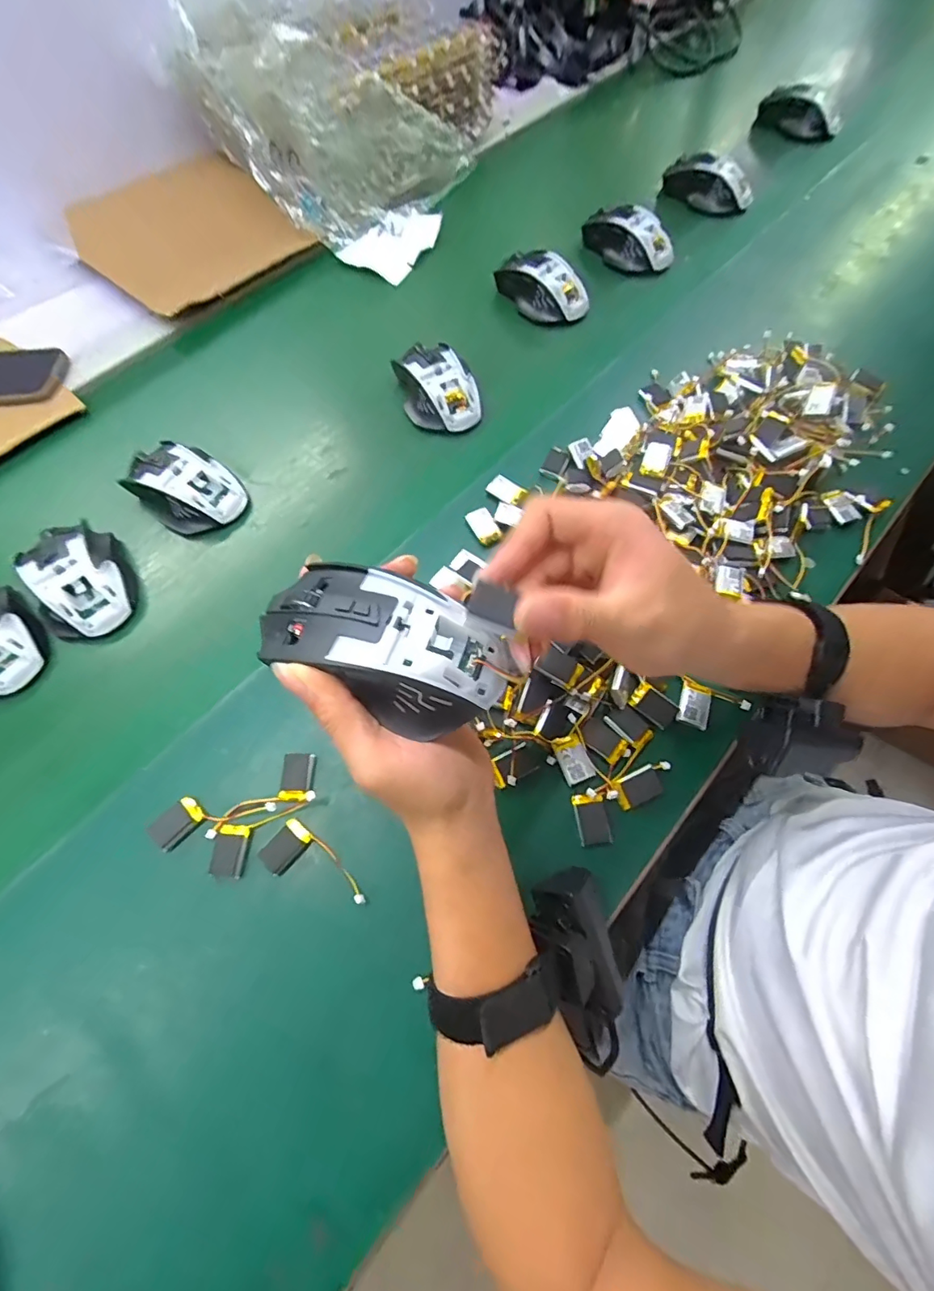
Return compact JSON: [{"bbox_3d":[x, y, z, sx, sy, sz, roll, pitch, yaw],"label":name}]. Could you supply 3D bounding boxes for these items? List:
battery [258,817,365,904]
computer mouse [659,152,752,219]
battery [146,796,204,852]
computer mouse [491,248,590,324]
[{"bbox_3d":[-0.099,0.146,0.324,0.070,0.004,0.031,36,72,16],"label":"battery"},{"bbox_3d":[0.306,-0.586,0.638,0.109,0.042,0.069,16,66,8],"label":"computer mouse"},{"bbox_3d":[-0.193,0.118,0.336,0.019,0.011,0.032,37,72,16],"label":"battery"},{"bbox_3d":[0.081,-0.399,0.563,0.112,0.041,0.058,38,72,16],"label":"computer mouse"}]

